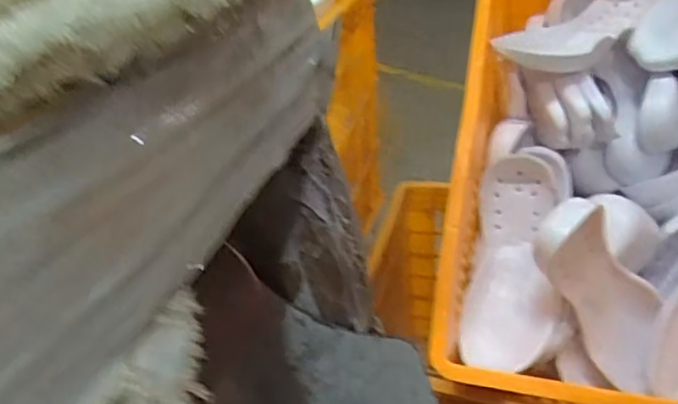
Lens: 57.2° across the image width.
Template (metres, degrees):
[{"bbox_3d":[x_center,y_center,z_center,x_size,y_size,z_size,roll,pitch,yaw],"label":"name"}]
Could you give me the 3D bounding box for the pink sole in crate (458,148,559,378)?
[{"bbox_3d":[0.223,0.078,0.789,0.112,0.046,0.279,6,71,17],"label":"pink sole in crate"}]

